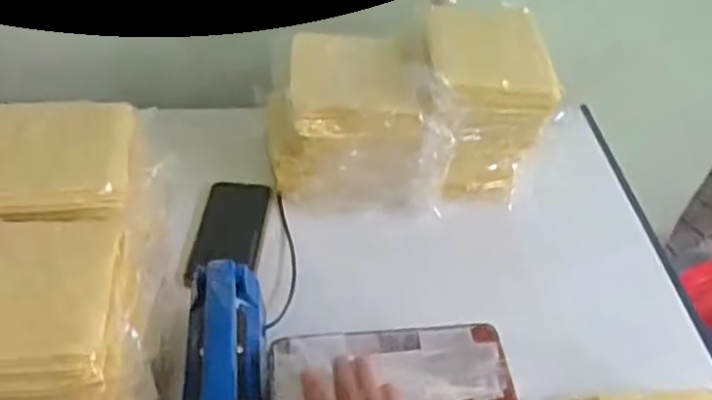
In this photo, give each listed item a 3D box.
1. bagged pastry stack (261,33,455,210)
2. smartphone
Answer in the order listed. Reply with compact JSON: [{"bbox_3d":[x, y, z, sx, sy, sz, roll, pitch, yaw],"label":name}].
[{"bbox_3d":[0.002,-0.092,0.766,0.211,0.163,0.130,5,46,0],"label":"bagged pastry stack"},{"bbox_3d":[-0.147,0.035,0.761,0.073,0.011,0.159,4,46,-1],"label":"smartphone"}]

